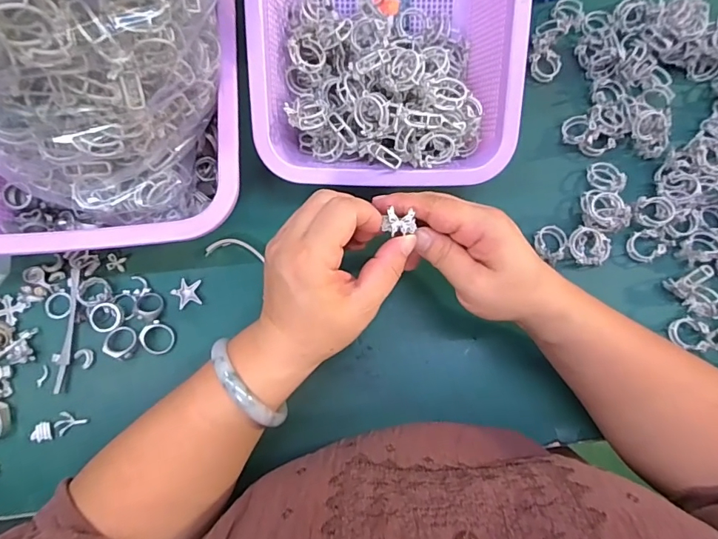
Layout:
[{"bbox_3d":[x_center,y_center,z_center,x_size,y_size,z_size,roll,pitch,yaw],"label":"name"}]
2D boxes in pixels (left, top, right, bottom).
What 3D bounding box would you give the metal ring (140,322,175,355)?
[{"bbox_3d":[-0.158,0.054,0.350,0.024,0.004,0.025,2,85,-19],"label":"metal ring"}]

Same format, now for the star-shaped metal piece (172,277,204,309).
[{"bbox_3d":[-0.139,0.020,0.360,0.022,0.004,0.024,-5,77,-2],"label":"star-shaped metal piece"}]

